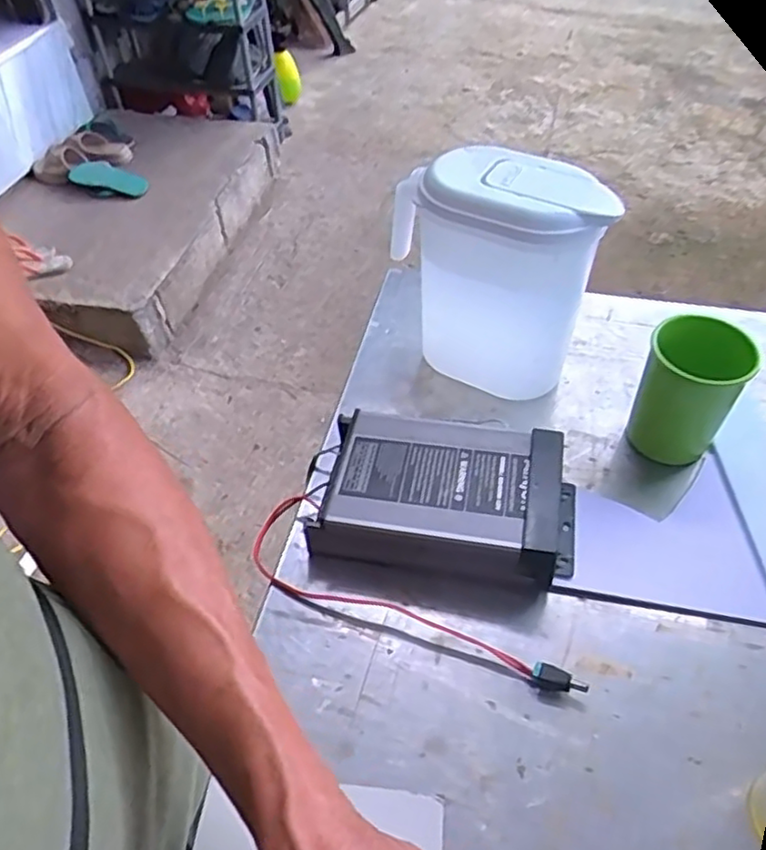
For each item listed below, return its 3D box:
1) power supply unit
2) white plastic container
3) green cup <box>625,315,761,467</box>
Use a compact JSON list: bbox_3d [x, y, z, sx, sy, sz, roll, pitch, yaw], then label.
[{"bbox_3d":[0.049,0.055,0.501,0.182,0.055,0.106,7,49,9],"label":"power supply unit"},{"bbox_3d":[0.084,-0.118,0.551,0.172,0.187,0.076,23,53,21],"label":"white plastic container"},{"bbox_3d":[0.236,-0.020,0.524,0.069,0.108,0.069,-1,48,1],"label":"green cup"}]

